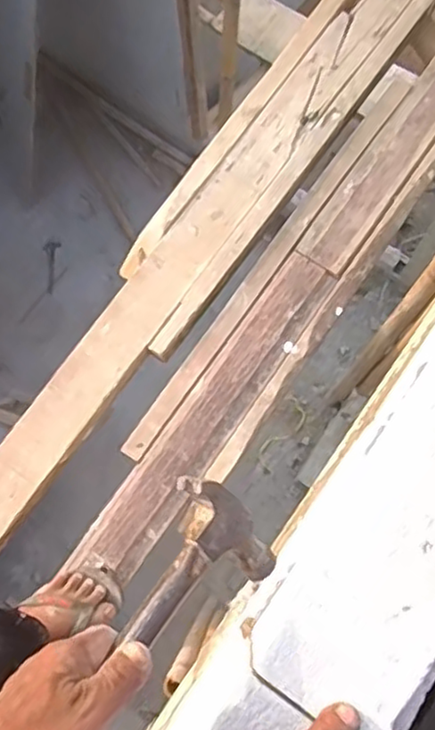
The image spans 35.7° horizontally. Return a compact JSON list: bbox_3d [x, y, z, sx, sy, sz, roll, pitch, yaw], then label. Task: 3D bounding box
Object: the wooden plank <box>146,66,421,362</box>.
[{"bbox_3d":[0.105,-0.198,1.232,0.048,0.014,0.886,34,80,9],"label":"wooden plank"}]

